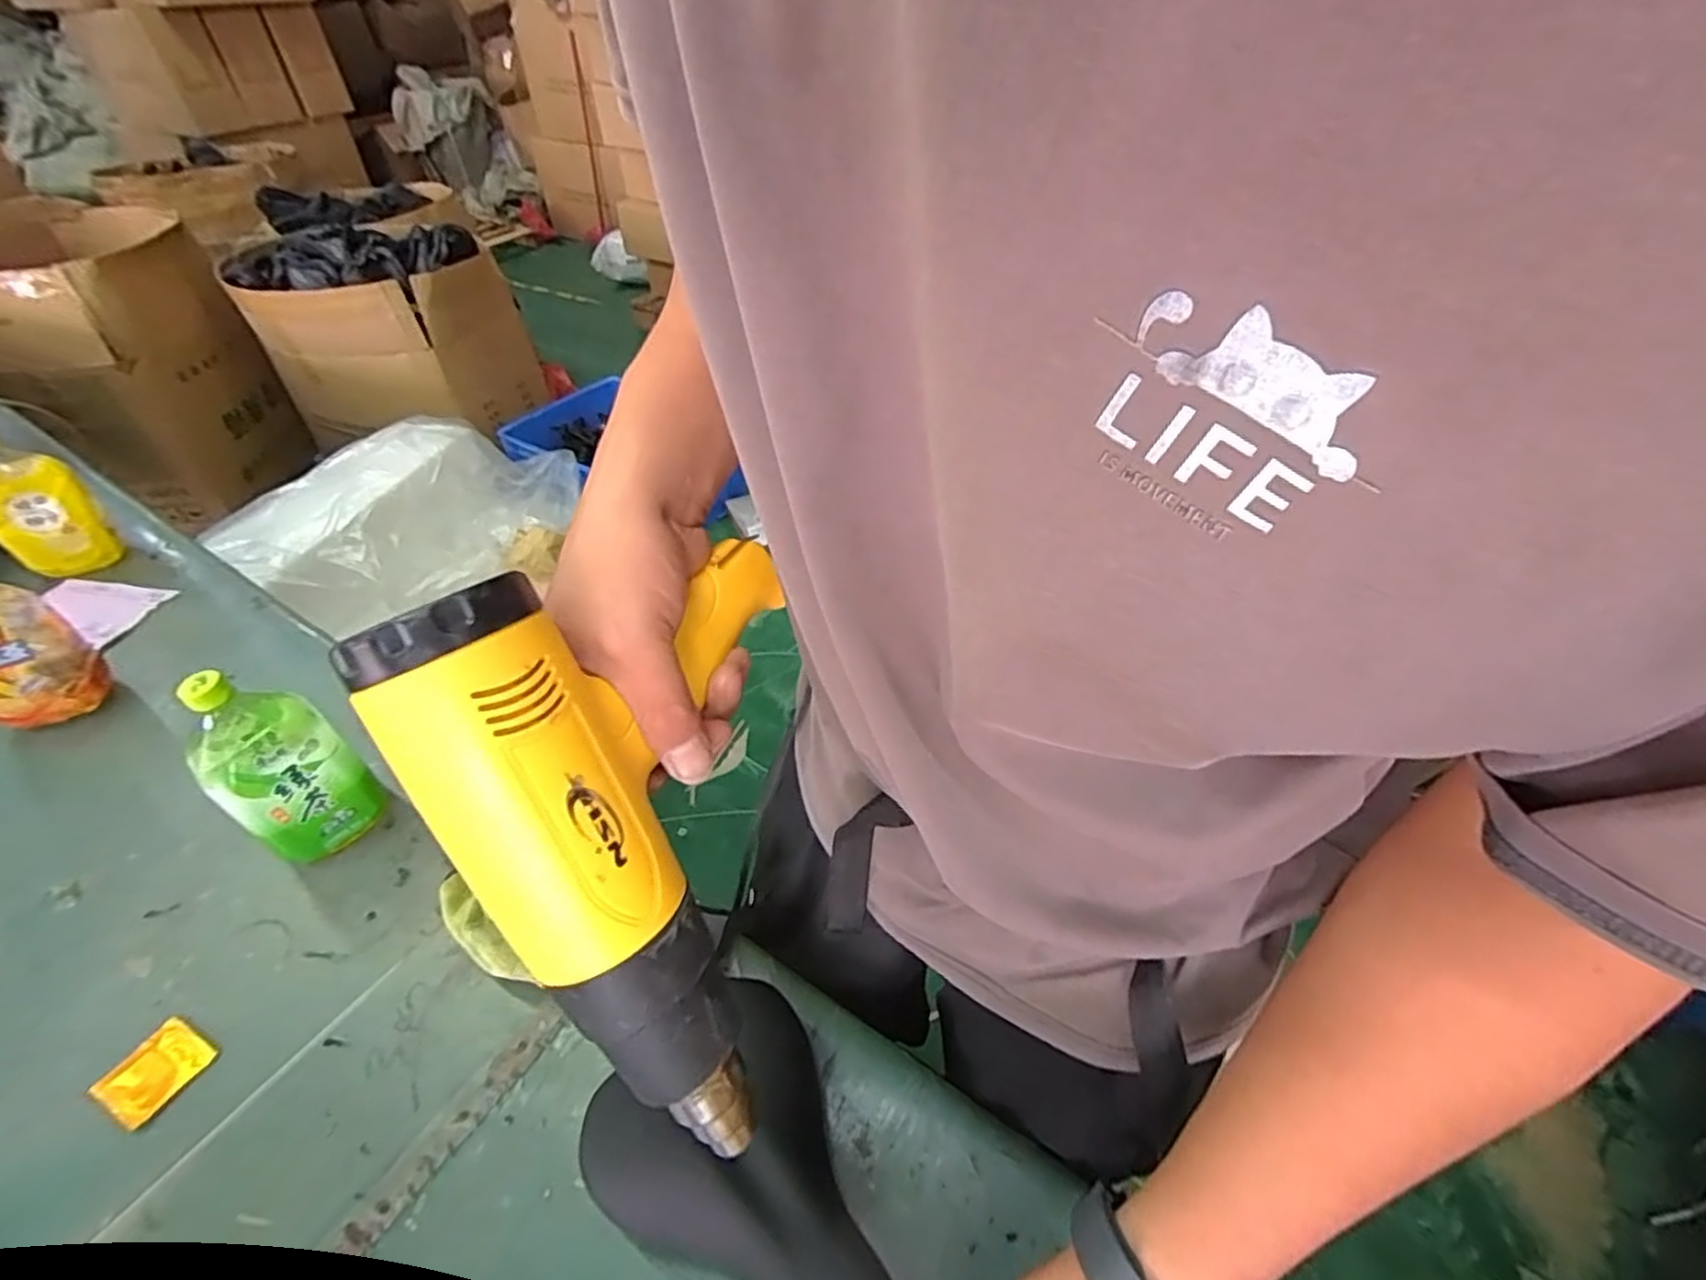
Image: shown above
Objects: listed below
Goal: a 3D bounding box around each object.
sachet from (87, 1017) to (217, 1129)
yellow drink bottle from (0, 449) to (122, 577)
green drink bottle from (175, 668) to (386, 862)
[{"bbox_3d":[-0.542,0.334,0.560,0.060,0.008,0.061,17,47,18],"label":"sachet"},{"bbox_3d":[-1.103,-0.178,0.975,0.075,0.189,0.115,27,50,26],"label":"yellow drink bottle"},{"bbox_3d":[-0.514,0.109,0.644,0.080,0.207,0.092,29,51,27],"label":"green drink bottle"}]

